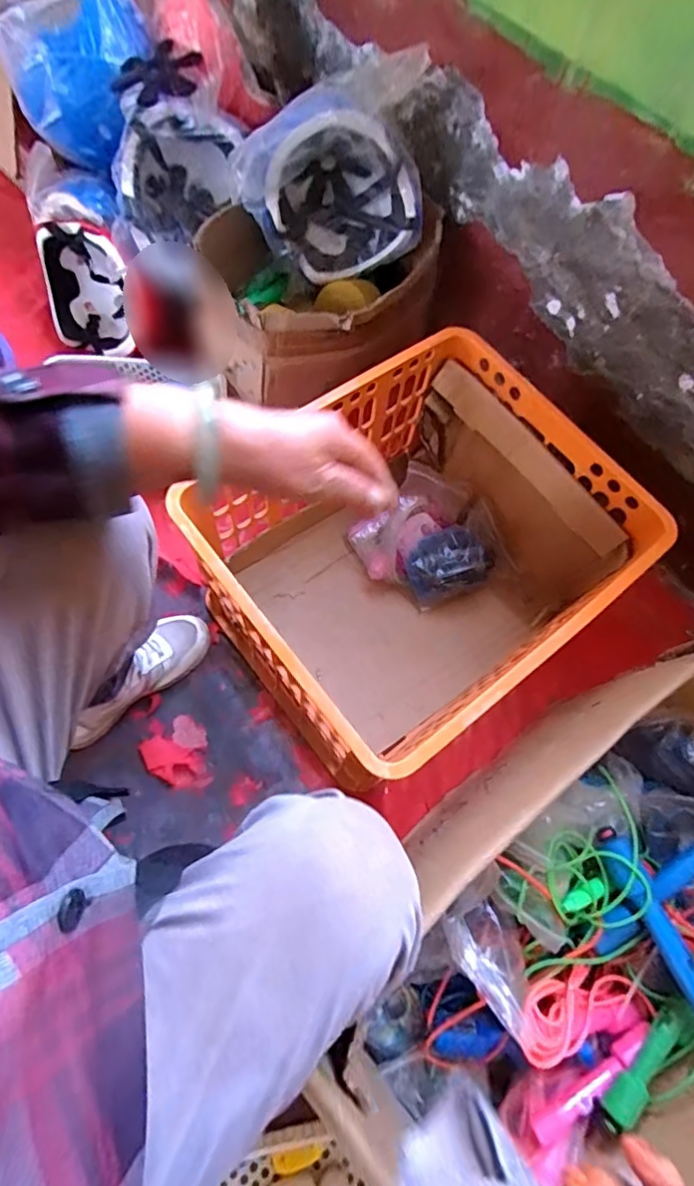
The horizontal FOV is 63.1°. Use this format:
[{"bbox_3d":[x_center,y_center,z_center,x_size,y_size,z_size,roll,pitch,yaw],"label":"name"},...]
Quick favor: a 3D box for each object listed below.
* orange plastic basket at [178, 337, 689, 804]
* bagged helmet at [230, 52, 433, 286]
[{"bbox_3d":[0.105,-0.053,0.778,0.504,0.286,0.397,-35,75,-18],"label":"orange plastic basket"},{"bbox_3d":[-0.033,-0.600,0.808,0.270,0.243,0.128,-11,69,-10],"label":"bagged helmet"}]

